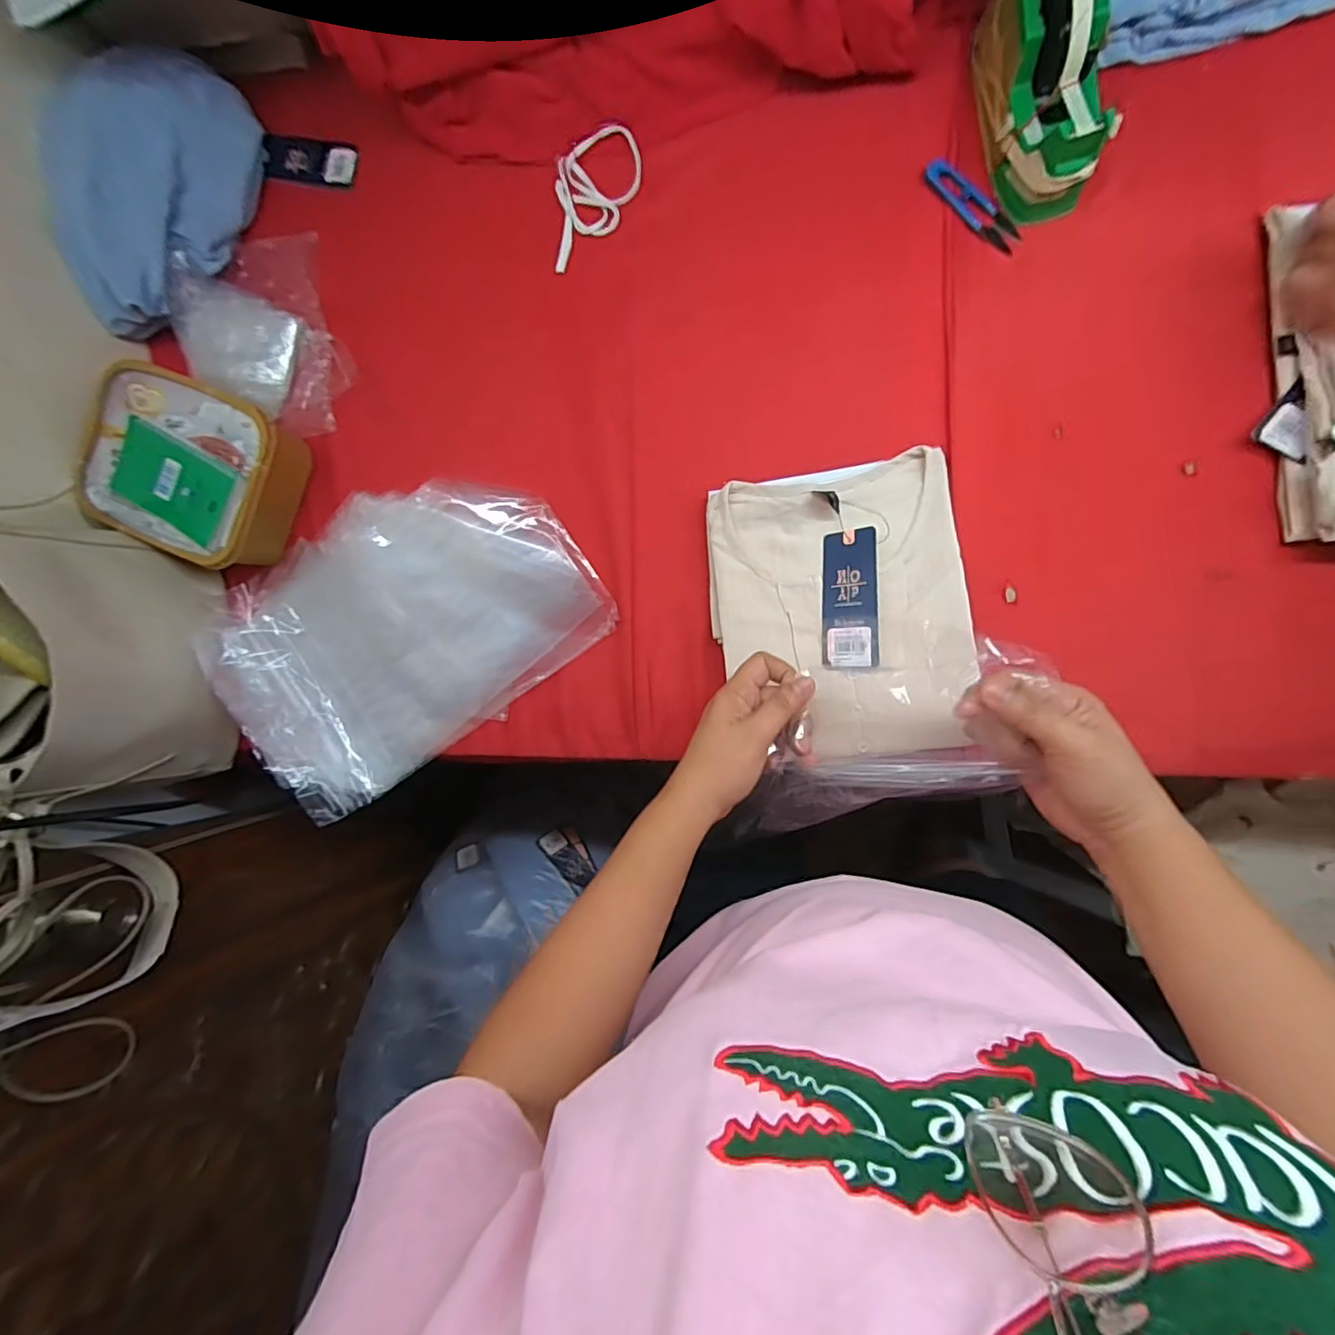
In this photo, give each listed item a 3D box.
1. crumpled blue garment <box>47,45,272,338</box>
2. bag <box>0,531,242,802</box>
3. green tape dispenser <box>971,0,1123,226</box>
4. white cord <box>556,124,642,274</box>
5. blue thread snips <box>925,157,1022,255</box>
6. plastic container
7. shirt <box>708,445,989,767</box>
[{"bbox_3d":[-0.530,-0.486,0.575,0.120,0.098,0.274,24,91,10],"label":"crumpled blue garment"},{"bbox_3d":[-0.504,-0.014,0.521,0.095,0.185,0.248,-2,86,10],"label":"bag"},{"bbox_3d":[0.300,-0.466,0.440,0.069,0.098,0.166,-9,85,9],"label":"green tape dispenser"},{"bbox_3d":[-0.069,-0.459,0.551,0.083,0.012,0.125,1,87,10],"label":"white cord"},{"bbox_3d":[0.266,-0.405,0.491,0.025,0.011,0.103,-44,81,5],"label":"blue thread snips"},{"bbox_3d":[-0.494,-0.204,0.582,0.206,0.067,0.166,24,91,10],"label":"plastic container"},{"bbox_3d":[0.145,-0.050,0.484,0.208,0.035,0.246,-5,88,9],"label":"shirt"}]

